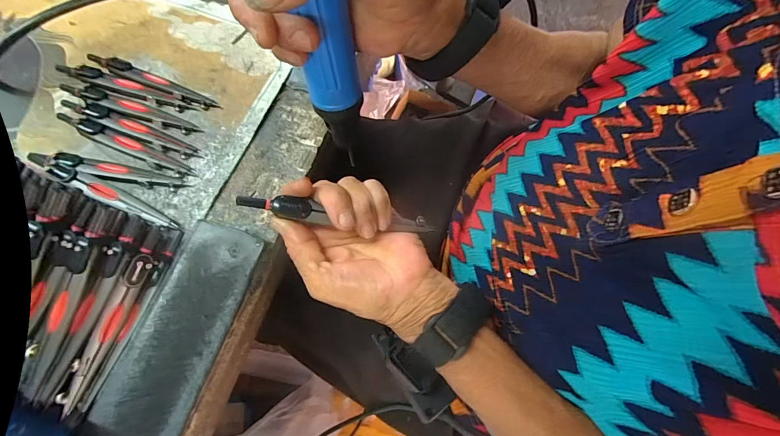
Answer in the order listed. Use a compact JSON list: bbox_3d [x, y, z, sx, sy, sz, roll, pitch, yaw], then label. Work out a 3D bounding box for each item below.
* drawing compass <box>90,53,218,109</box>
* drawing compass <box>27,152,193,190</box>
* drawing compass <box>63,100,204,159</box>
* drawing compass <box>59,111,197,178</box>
[{"bbox_3d":[-0.212,-0.124,0.320,0.125,0.013,0.017,24,72,8],"label":"drawing compass"},{"bbox_3d":[-0.227,-0.040,0.284,0.121,0.021,0.018,10,70,3],"label":"drawing compass"},{"bbox_3d":[-0.220,-0.078,0.302,0.125,0.008,0.016,22,71,7],"label":"drawing compass"},{"bbox_3d":[-0.220,-0.062,0.296,0.124,0.011,0.018,23,72,7],"label":"drawing compass"}]

